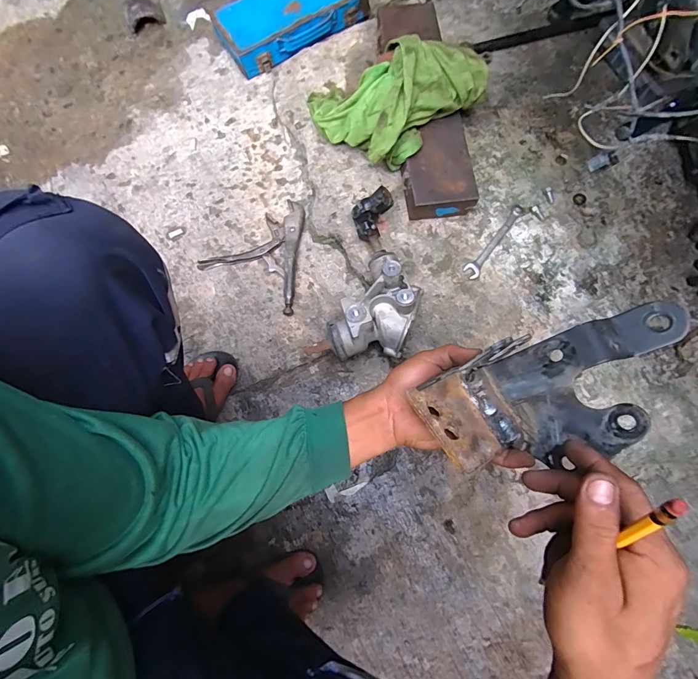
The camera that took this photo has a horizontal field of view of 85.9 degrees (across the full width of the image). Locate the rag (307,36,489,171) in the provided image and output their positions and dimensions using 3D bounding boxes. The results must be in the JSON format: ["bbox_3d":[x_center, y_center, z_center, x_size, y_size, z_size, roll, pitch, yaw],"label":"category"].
[{"bbox_3d":[0.067,-0.424,0.634,0.225,0.144,0.232,-38,79,-9],"label":"rag"}]

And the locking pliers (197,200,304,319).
[{"bbox_3d":[-0.152,-0.171,0.681,0.191,0.023,0.200,23,77,5],"label":"locking pliers"}]

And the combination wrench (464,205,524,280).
[{"bbox_3d":[0.254,-0.172,0.652,0.025,0.005,0.167,37,78,8],"label":"combination wrench"}]

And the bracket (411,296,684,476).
[{"bbox_3d":[0.175,0.051,0.334,0.217,0.088,0.104,-16,77,-5],"label":"bracket"}]

